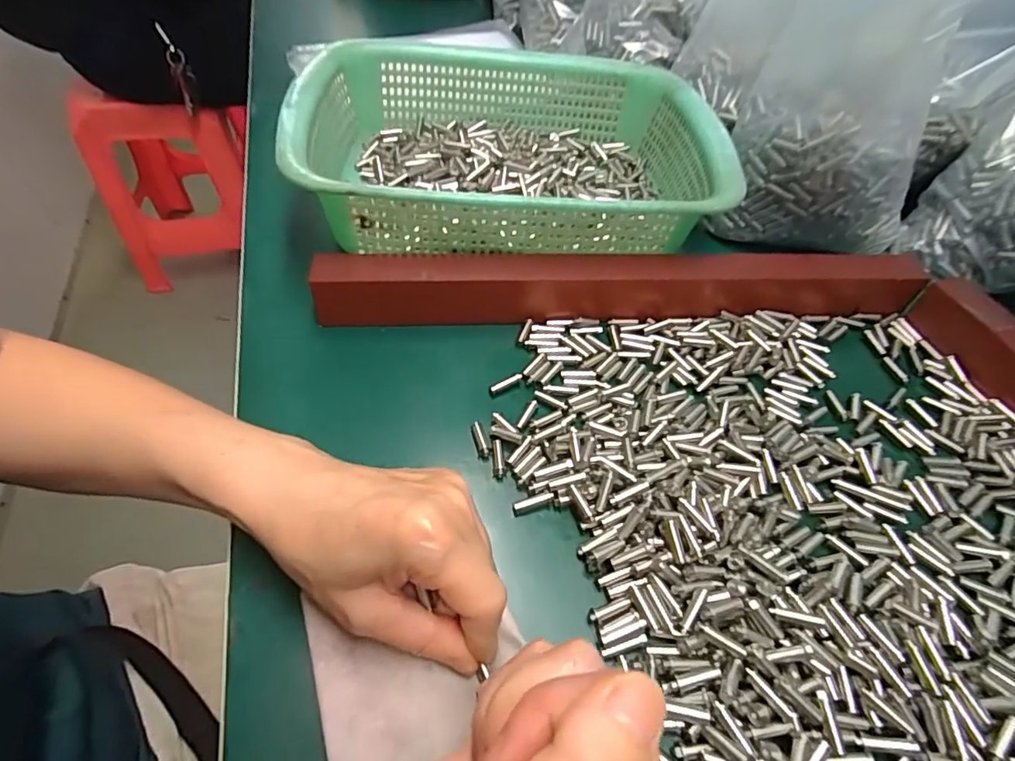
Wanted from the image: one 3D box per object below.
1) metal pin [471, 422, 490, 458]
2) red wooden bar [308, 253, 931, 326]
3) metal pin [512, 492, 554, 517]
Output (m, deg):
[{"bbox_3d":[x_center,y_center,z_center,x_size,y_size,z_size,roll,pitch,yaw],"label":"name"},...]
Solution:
[{"bbox_3d":[-0.015,0.032,0.290,0.006,0.005,0.020,-12,51,-13],"label":"metal pin"},{"bbox_3d":[0.076,-0.062,0.350,0.385,0.039,0.031,-2,50,-5],"label":"red wooden bar"},{"bbox_3d":[0.013,0.063,0.269,0.022,0.006,0.006,-14,52,-14],"label":"metal pin"}]

